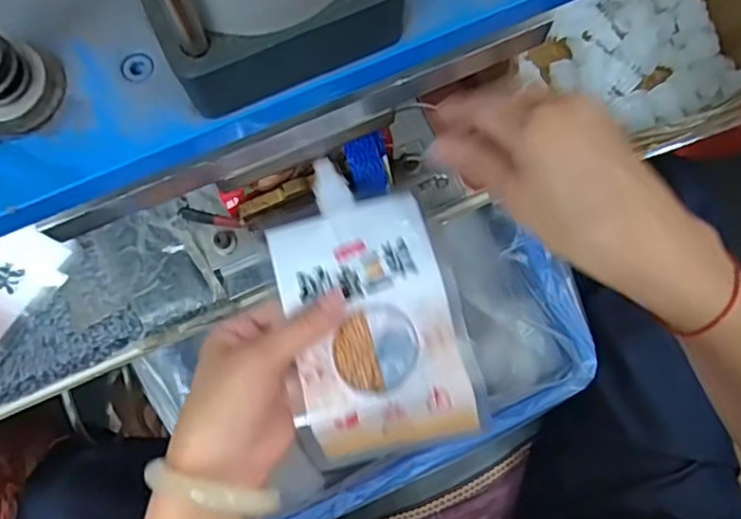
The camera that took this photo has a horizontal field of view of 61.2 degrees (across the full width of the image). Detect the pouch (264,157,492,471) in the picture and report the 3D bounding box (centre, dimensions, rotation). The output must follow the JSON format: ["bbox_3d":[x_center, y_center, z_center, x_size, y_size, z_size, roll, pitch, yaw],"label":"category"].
[{"bbox_3d":[0.000,0.029,0.370,0.101,0.031,0.163,-13,77,-3],"label":"pouch"}]

